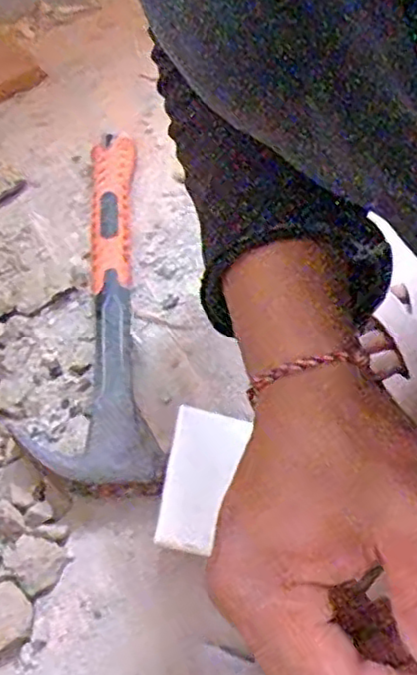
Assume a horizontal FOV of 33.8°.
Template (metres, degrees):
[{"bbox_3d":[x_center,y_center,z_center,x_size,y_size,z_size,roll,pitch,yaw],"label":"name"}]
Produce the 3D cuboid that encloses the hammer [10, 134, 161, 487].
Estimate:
[{"bbox_3d":[-0.090,-0.031,0.498,0.084,0.028,0.287,-8,57,0],"label":"hammer"}]

